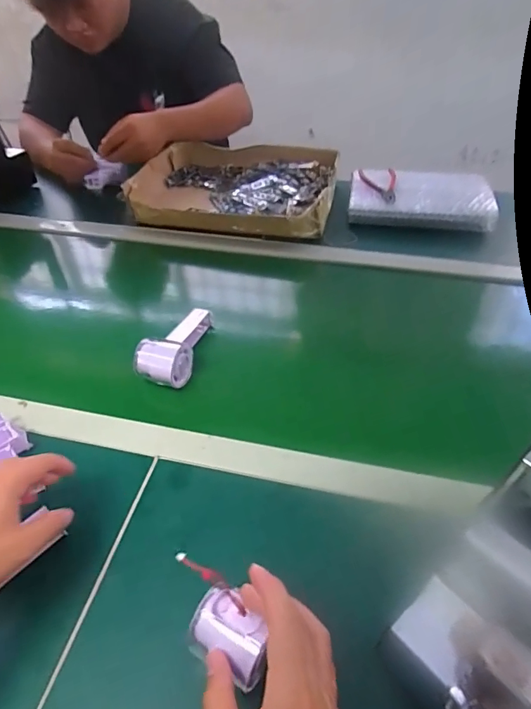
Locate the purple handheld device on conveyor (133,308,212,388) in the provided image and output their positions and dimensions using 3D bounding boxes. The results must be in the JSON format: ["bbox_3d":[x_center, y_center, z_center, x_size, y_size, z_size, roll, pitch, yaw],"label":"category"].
[{"bbox_3d":[-0.125,-0.019,0.611,0.068,0.051,0.131,5,45,7],"label":"purple handheld device on conveyor"}]

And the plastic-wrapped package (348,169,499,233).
[{"bbox_3d":[0.306,-0.308,0.884,0.272,0.035,0.167,8,45,10],"label":"plastic-wrapped package"}]

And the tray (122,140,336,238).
[{"bbox_3d":[-0.055,-0.348,0.931,0.411,0.070,0.326,14,47,15],"label":"tray"}]

